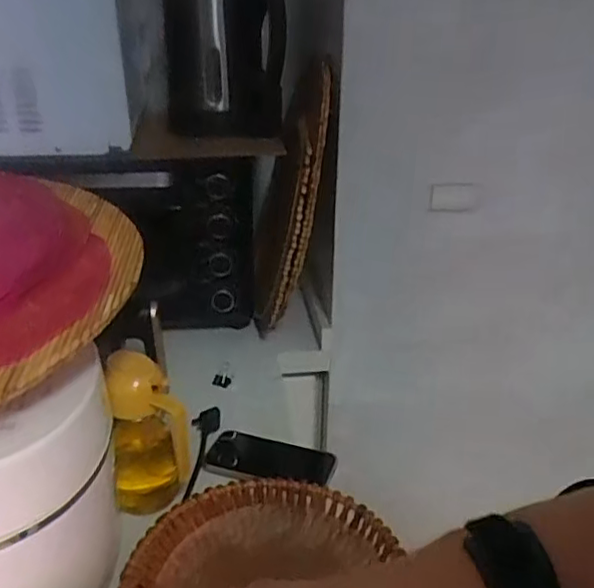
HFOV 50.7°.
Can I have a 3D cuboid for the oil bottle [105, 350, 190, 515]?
[{"bbox_3d":[-0.165,0.158,0.698,0.078,0.187,0.065,-6,25,-16],"label":"oil bottle"}]

